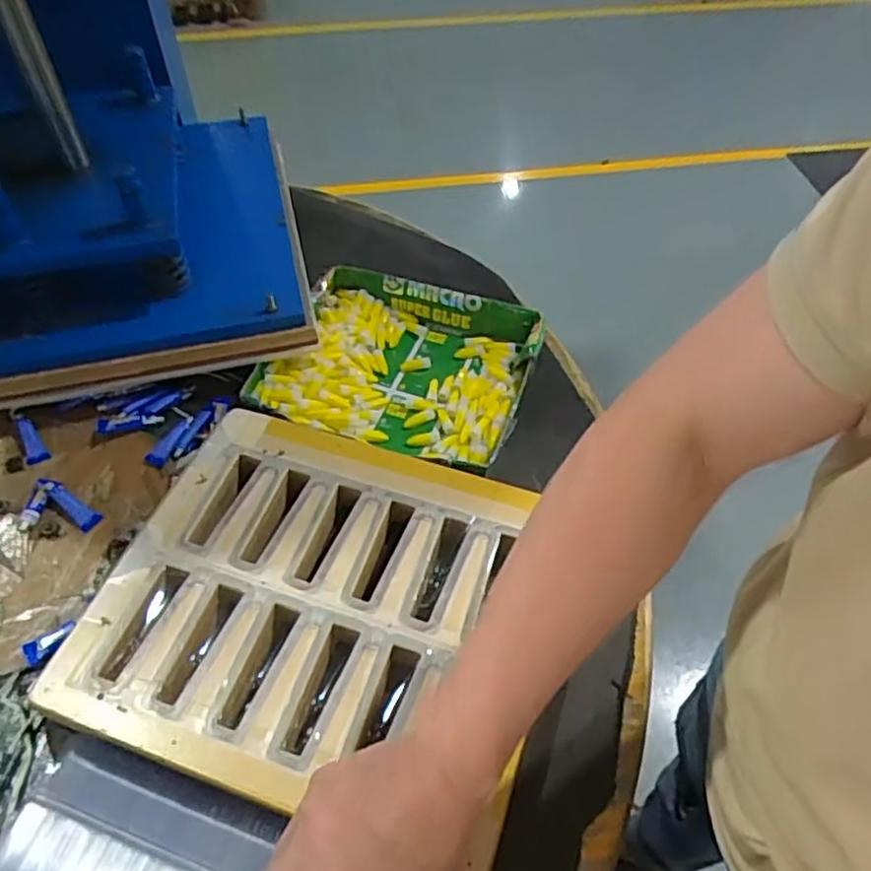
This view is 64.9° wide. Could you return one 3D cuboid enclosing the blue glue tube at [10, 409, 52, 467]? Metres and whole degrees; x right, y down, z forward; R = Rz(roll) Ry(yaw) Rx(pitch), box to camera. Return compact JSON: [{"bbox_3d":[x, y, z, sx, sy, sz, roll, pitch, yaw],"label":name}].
[{"bbox_3d":[-0.394,0.000,0.662,0.020,0.011,0.063,-28,73,-22],"label":"blue glue tube"}]

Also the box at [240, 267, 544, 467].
[{"bbox_3d":[-0.037,-0.073,0.719,0.262,0.049,0.217,14,50,14],"label":"box"}]

